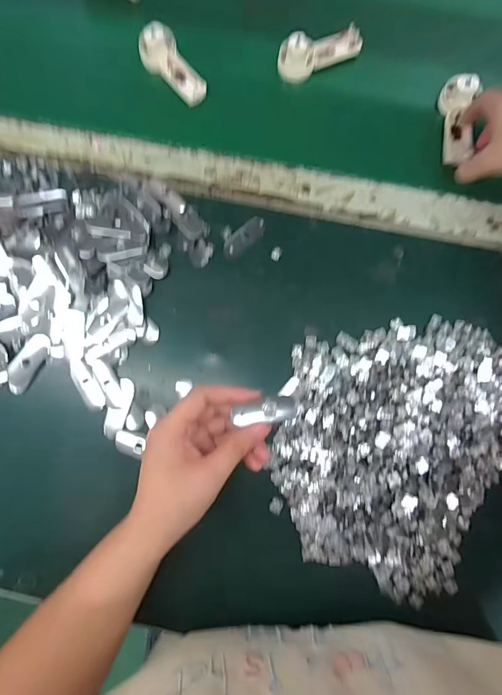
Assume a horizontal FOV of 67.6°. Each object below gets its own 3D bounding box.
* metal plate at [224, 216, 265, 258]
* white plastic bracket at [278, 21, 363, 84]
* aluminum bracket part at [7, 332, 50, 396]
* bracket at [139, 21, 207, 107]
[{"bbox_3d":[-0.007,-0.112,0.378,0.051,0.004,0.021,-40,80,-7],"label":"metal plate"},{"bbox_3d":[0.077,-0.328,0.414,0.095,0.036,0.030,-19,81,-2],"label":"white plastic bracket"},{"bbox_3d":[-0.216,0.015,0.361,0.026,0.013,0.060,27,80,6],"label":"aluminum bracket part"},{"bbox_3d":[-0.085,-0.310,0.414,0.041,0.022,0.089,-41,96,-6],"label":"bracket"}]

